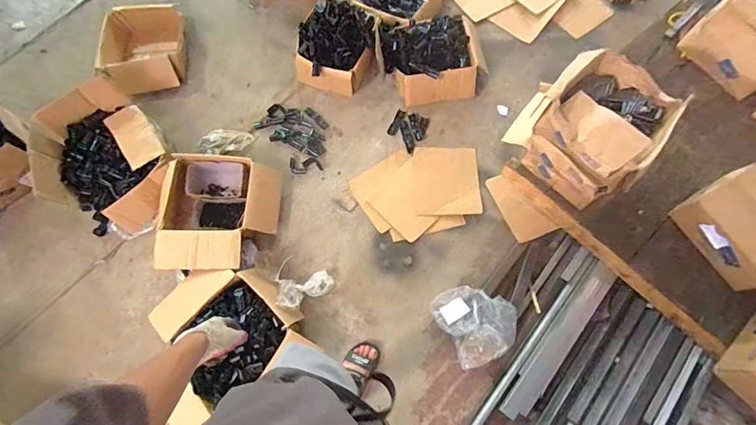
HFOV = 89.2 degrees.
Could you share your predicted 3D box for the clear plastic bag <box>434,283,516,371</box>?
[{"bbox_3d":[0.350,0.376,1.351,0.240,0.095,0.260,-25,73,-8],"label":"clear plastic bag"}]

